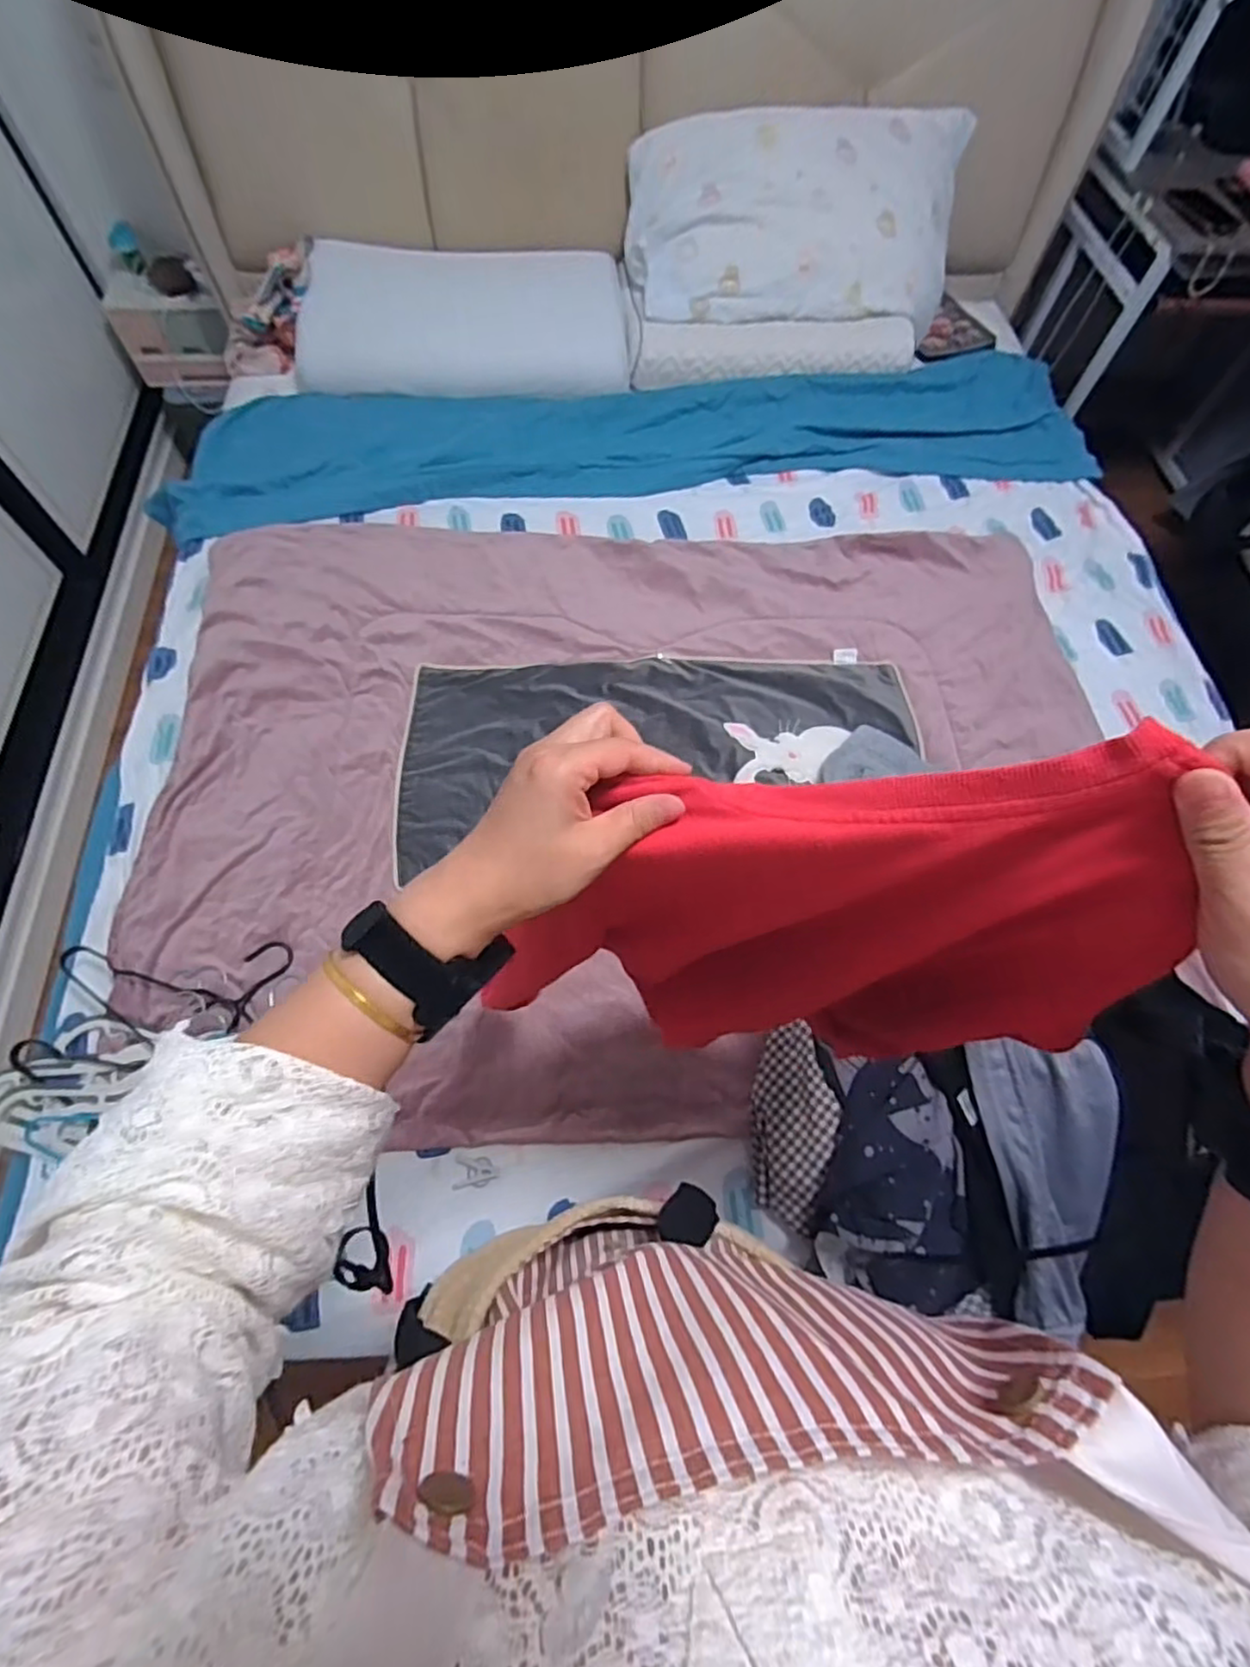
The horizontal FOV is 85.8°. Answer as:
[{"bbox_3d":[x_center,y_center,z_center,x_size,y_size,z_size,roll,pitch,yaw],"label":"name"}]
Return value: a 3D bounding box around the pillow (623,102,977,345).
[{"bbox_3d":[0.324,-1.173,1.297,0.630,0.120,0.349,1,107,2],"label":"pillow"}]

